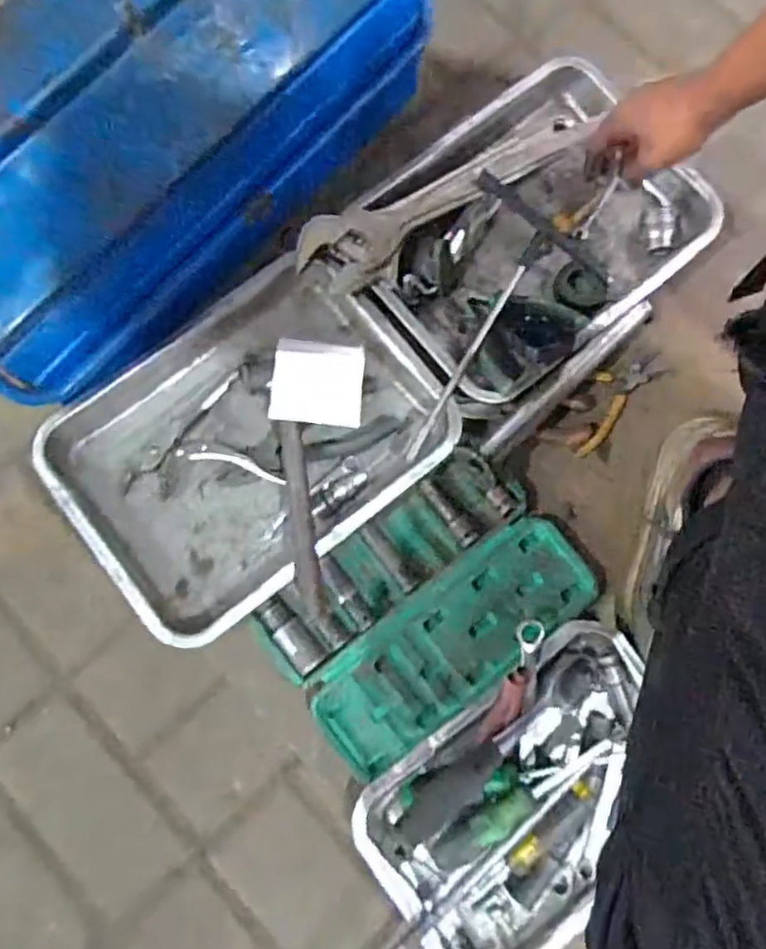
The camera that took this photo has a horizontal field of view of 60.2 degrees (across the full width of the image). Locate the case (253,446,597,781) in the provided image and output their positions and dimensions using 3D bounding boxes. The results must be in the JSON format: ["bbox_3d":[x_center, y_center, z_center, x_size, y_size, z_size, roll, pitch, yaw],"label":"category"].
[{"bbox_3d":[0.045,0.123,0.640,0.302,0.040,0.200,-36,81,-8],"label":"case"}]

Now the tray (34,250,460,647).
[{"bbox_3d":[-0.132,-0.032,0.664,0.358,0.052,0.270,-39,81,-8],"label":"tray"}]

